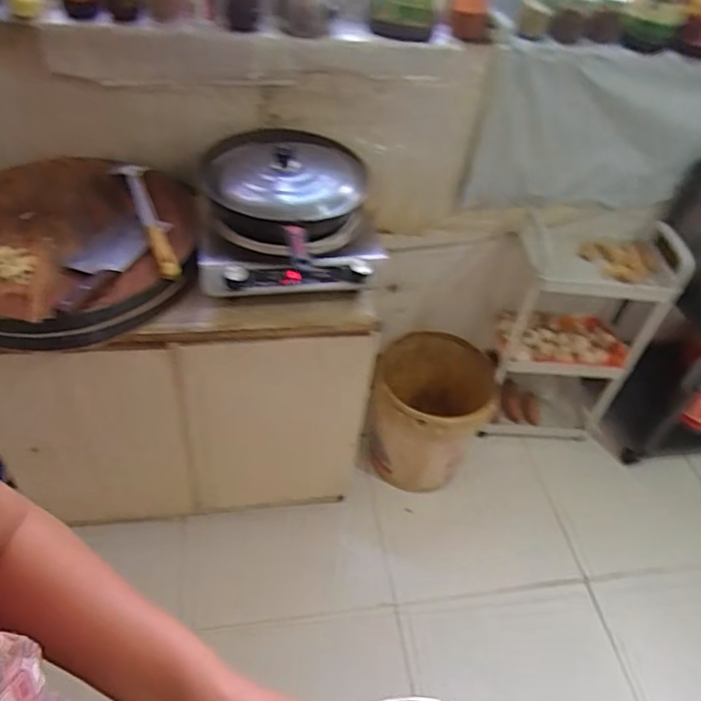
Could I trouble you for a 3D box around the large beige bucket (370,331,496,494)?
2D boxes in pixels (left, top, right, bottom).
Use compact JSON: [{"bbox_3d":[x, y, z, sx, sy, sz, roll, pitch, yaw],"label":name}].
[{"bbox_3d":[0.208,0.160,1.507,0.298,0.361,0.267,12,46,3],"label":"large beige bucket"}]

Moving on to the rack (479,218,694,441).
[{"bbox_3d":[0.583,-0.017,1.540,0.361,0.591,0.264,11,46,3],"label":"rack"}]

